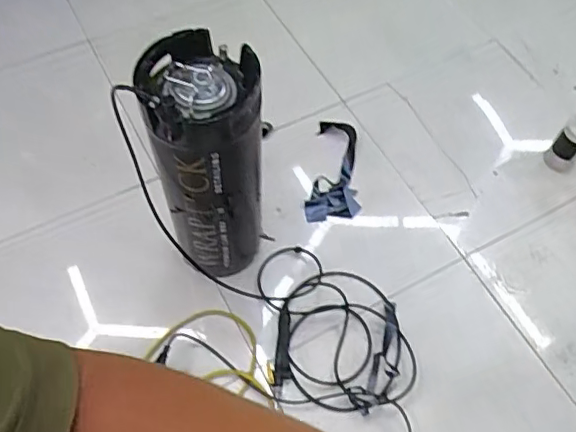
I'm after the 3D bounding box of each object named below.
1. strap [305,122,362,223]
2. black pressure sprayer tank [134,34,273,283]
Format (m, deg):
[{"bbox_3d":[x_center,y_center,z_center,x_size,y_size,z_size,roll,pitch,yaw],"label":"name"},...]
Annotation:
[{"bbox_3d":[0.130,-0.147,1.633,0.151,0.071,0.353,3,59,-1],"label":"strap"},{"bbox_3d":[-0.169,-0.092,1.236,0.216,0.604,0.247,-13,61,-11],"label":"black pressure sprayer tank"}]

